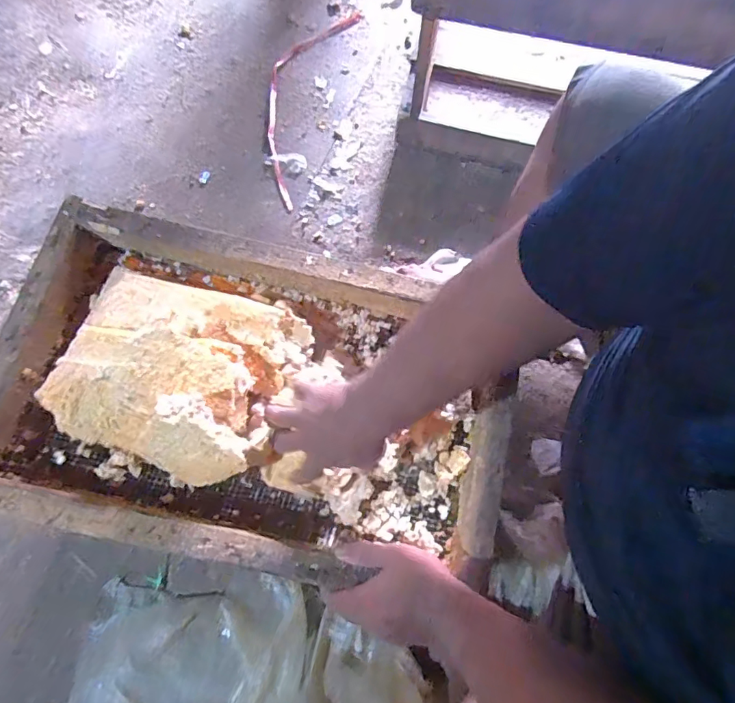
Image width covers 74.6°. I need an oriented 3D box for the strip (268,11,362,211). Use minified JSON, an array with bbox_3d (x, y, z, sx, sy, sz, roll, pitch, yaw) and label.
[{"bbox_3d":[-0.141,-0.530,0.985,0.135,0.030,0.502,13,74,2],"label":"strip"}]

